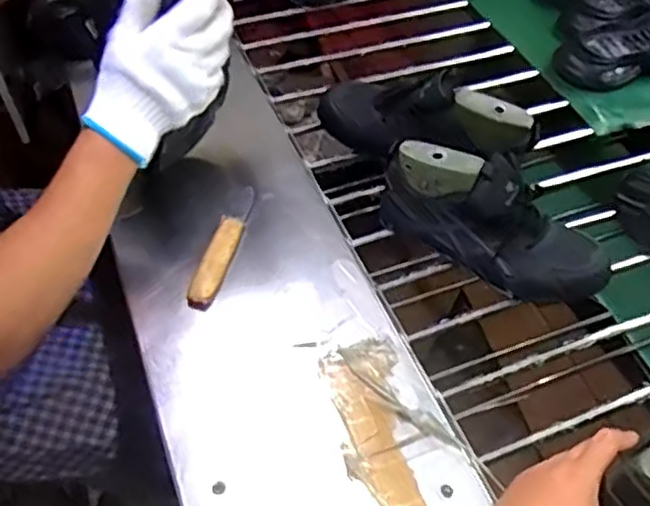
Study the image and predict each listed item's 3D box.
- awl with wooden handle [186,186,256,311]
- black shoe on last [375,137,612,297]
[{"bbox_3d":[-0.106,-0.013,0.721,0.025,0.019,0.164,9,51,9],"label":"awl with wooden handle"},{"bbox_3d":[0.168,-0.035,0.714,0.246,0.110,0.087,30,56,23],"label":"black shoe on last"}]

